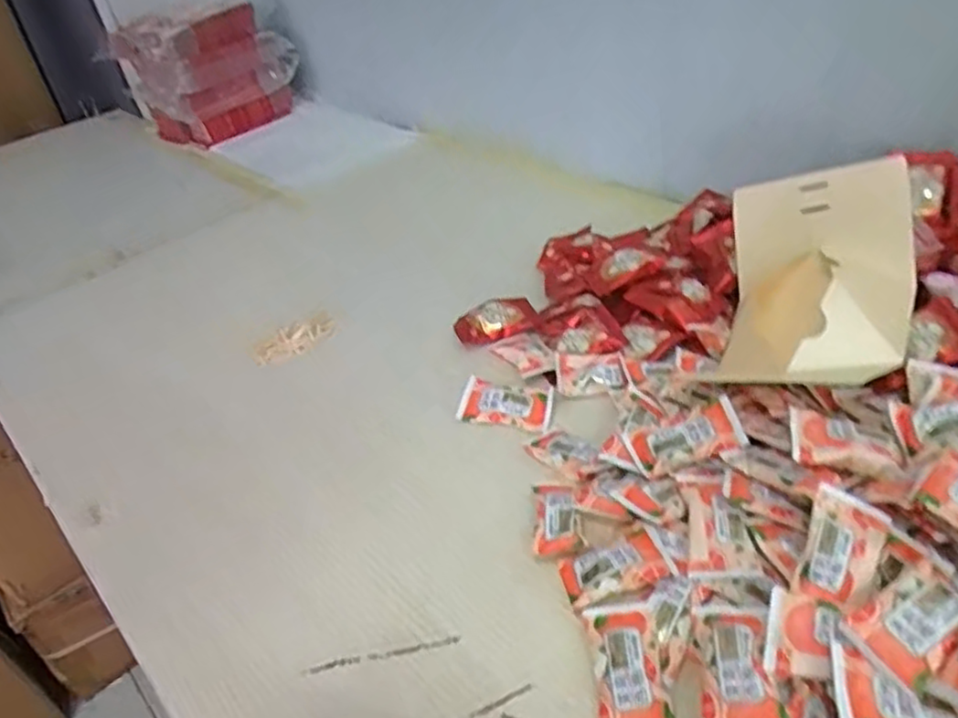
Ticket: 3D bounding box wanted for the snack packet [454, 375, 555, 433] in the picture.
[{"bbox_3d":[0.021,0.036,0.551,0.074,0.008,0.037,8,68,17],"label":"snack packet"}]

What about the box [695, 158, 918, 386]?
[{"bbox_3d":[0.244,-0.056,0.504,0.132,0.110,0.166,12,42,23],"label":"box"}]

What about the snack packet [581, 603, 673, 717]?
[{"bbox_3d":[0.080,0.168,0.370,0.037,0.014,0.074,-5,38,2],"label":"snack packet"}]

